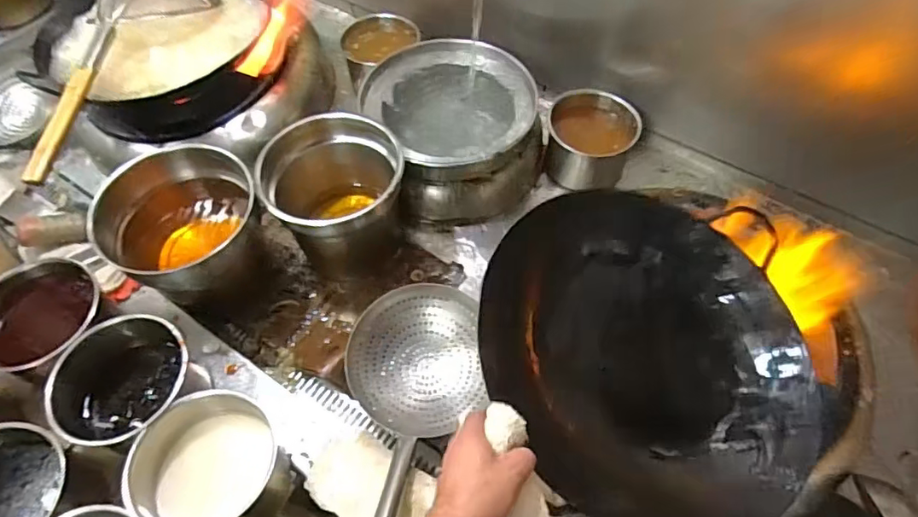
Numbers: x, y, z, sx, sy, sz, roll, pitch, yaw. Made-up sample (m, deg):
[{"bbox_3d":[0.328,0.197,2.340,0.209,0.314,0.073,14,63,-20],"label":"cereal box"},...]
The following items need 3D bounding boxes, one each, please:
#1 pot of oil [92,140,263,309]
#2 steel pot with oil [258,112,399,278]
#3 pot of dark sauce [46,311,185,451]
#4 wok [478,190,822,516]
[{"bbox_3d":[-0.424,-0.034,0.870,0.217,0.204,0.202,0,57,1],"label":"pot of oil"},{"bbox_3d":[-0.203,-0.103,0.921,0.211,0.207,0.184,-23,59,-13],"label":"steel pot with oil"},{"bbox_3d":[-0.451,0.177,0.750,0.166,0.137,0.169,17,58,12],"label":"pot of dark sauce"},{"bbox_3d":[0.236,0.109,0.682,0.432,0.140,0.400,7,65,-14],"label":"wok"}]

